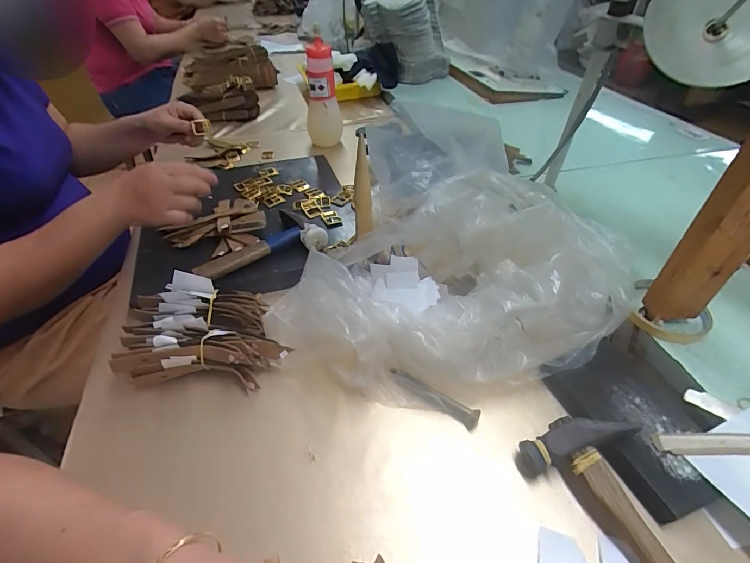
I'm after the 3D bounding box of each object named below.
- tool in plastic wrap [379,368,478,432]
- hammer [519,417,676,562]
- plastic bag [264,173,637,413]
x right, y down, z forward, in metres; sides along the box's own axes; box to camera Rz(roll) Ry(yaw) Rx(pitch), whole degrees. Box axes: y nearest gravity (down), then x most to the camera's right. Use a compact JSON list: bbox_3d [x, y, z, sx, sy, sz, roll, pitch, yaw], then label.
[{"bbox_3d":[0.052,0.113,0.379,0.092,0.015,0.030,16,45,18],"label":"tool in plastic wrap"},{"bbox_3d":[0.210,0.187,0.277,0.081,0.039,0.216,-21,46,-20],"label":"hammer"},{"bbox_3d":[0.077,0.004,0.421,0.359,0.125,0.200,-7,43,-6],"label":"plastic bag"}]

